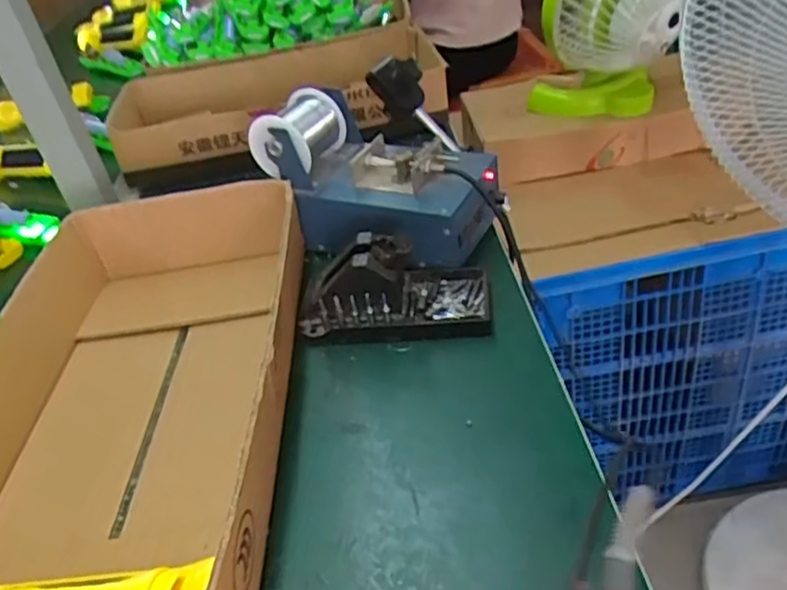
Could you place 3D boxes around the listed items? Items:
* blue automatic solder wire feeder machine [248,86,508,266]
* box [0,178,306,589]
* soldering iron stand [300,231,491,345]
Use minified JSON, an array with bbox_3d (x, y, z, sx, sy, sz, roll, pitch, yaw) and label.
[{"bbox_3d":[-0.016,-0.115,0.643,0.222,0.123,0.127,18,46,30],"label":"blue automatic solder wire feeder machine"},{"bbox_3d":[-0.194,0.066,0.484,0.231,0.084,0.409,-6,38,3],"label":"box"},{"bbox_3d":[0.002,-0.013,0.565,0.152,0.072,0.077,-3,39,8],"label":"soldering iron stand"}]

